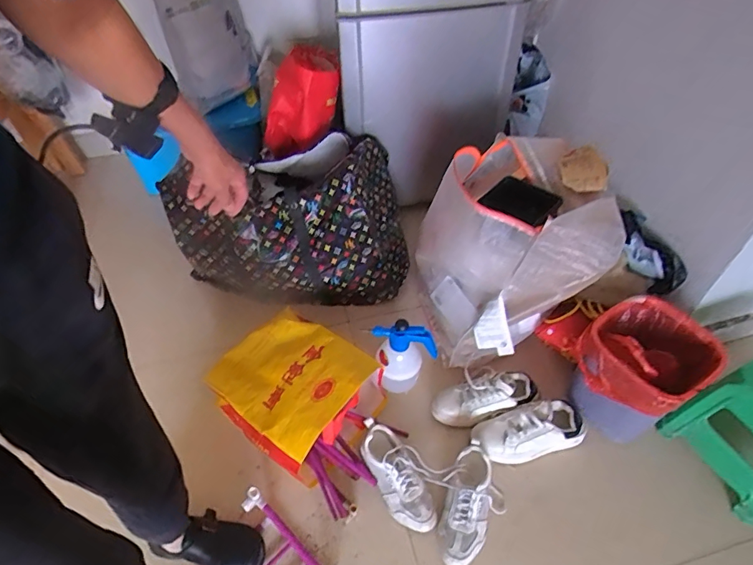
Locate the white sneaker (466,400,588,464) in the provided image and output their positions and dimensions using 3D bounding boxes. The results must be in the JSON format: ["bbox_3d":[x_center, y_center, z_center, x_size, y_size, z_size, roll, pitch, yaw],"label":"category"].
[{"bbox_3d":[0.363,0.366,1.144,0.271,0.099,0.106,-12,49,-9],"label":"white sneaker"}]

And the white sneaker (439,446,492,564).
[{"bbox_3d":[0.211,0.496,1.036,0.122,0.081,0.245,12,50,12],"label":"white sneaker"}]

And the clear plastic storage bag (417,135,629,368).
[{"bbox_3d":[0.324,-0.094,1.237,0.398,0.399,0.477,-8,49,-6],"label":"clear plastic storage bag"}]

